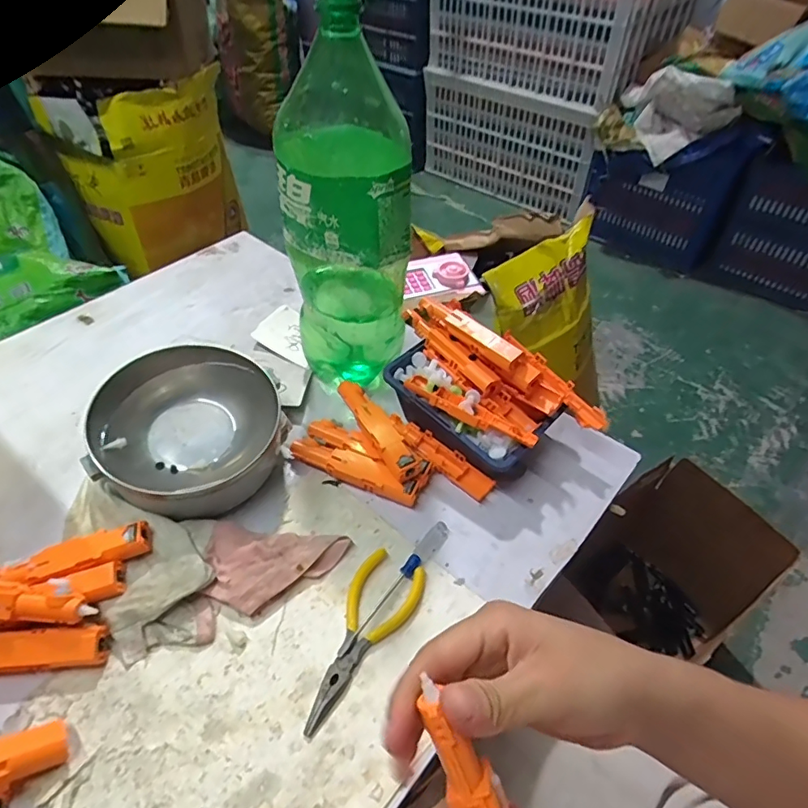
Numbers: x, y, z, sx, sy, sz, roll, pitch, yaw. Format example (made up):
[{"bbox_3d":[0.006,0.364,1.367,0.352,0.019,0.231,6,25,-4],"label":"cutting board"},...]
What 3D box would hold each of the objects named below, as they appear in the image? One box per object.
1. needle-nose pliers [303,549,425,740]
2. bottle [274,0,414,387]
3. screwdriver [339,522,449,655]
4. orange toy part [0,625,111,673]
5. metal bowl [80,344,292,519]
[{"bbox_3d":[-0.031,0.163,0.370,0.050,0.008,0.129,21,51,19],"label":"needle-nose pliers"},{"bbox_3d":[-0.049,-0.144,0.451,0.101,0.315,0.107,-7,48,-7],"label":"bottle"},{"bbox_3d":[-0.003,0.136,0.398,0.015,0.010,0.127,28,53,23],"label":"screwdriver"},{"bbox_3d":[-0.242,0.164,0.347,0.083,0.021,0.025,-5,48,-5],"label":"orange toy part"},{"bbox_3d":[-0.179,0.019,0.441,0.132,0.074,0.137,8,48,8],"label":"metal bowl"}]

